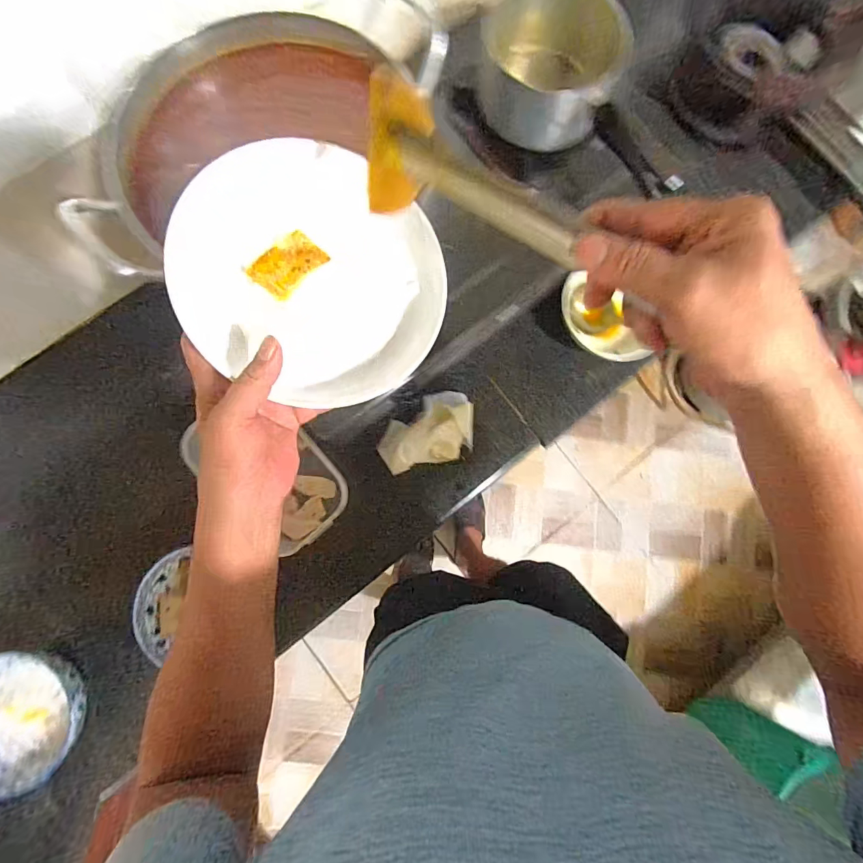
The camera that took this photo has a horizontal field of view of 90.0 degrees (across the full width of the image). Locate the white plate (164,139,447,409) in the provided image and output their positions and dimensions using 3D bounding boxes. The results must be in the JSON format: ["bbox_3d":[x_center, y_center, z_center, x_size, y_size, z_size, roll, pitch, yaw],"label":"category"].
[{"bbox_3d":[-0.087,-0.116,0.331,0.188,0.046,0.184,-5,105,-18],"label":"white plate"}]

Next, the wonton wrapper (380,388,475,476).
[{"bbox_3d":[-0.008,0.001,0.703,0.164,0.058,0.111,-19,80,-2],"label":"wonton wrapper"}]

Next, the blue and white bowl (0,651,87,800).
[{"bbox_3d":[-0.569,0.399,0.598,0.164,0.053,0.175,-6,80,0],"label":"blue and white bowl"}]

